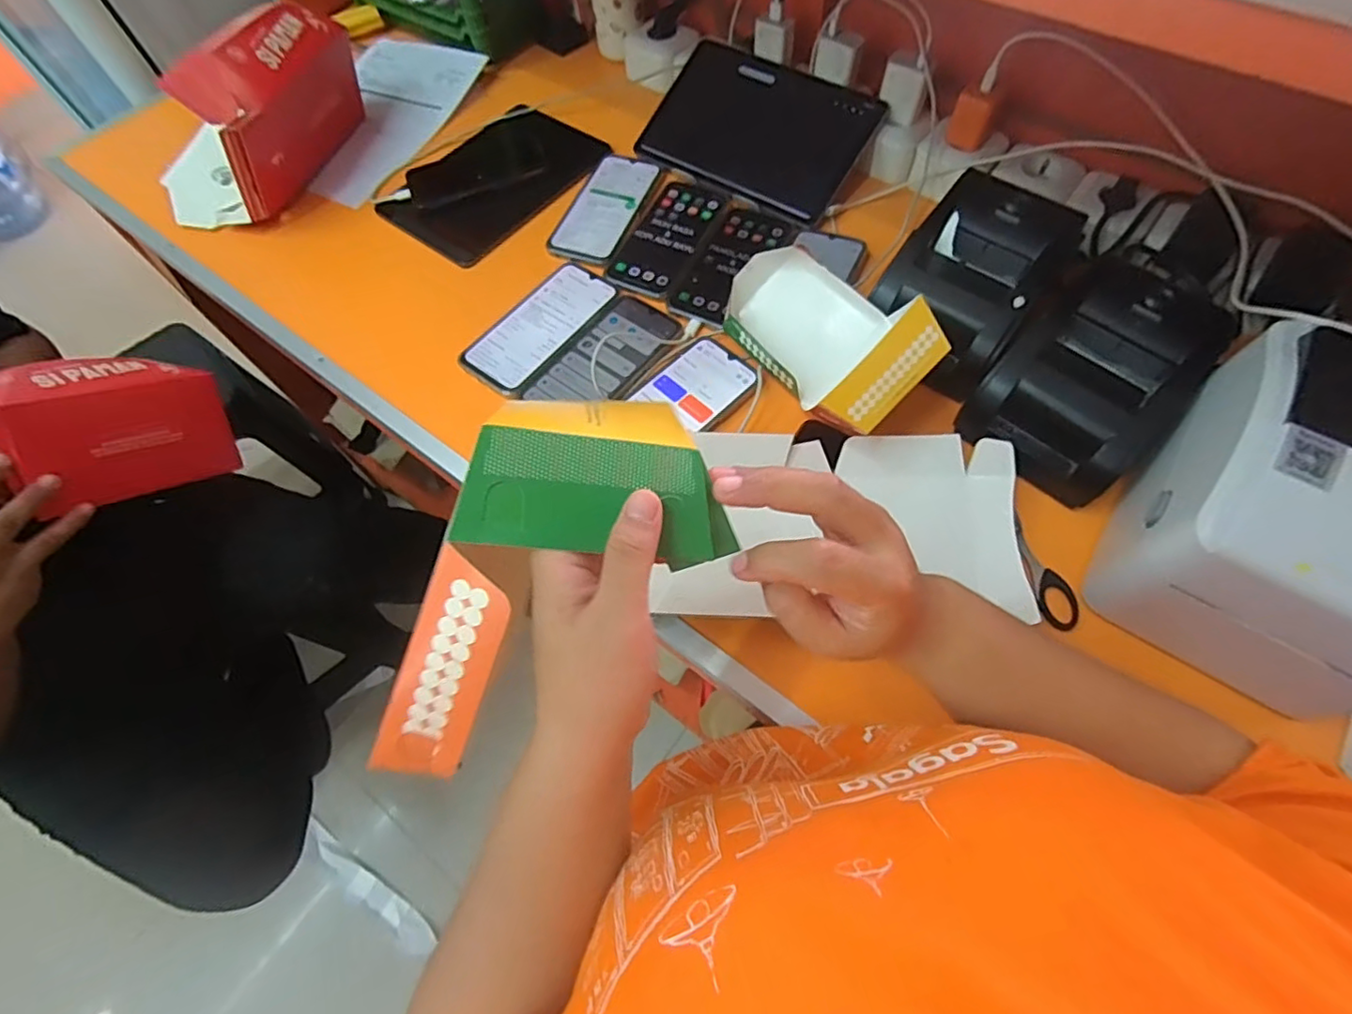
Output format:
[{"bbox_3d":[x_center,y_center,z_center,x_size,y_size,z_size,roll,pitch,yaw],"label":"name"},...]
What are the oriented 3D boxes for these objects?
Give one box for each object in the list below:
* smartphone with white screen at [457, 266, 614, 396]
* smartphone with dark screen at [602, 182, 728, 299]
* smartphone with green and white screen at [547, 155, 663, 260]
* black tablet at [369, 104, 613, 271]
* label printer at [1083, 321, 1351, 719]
[{"bbox_3d":[-0.140,-0.190,0.623,0.082,0.005,0.171,34,70,17],"label":"smartphone with white screen"},{"bbox_3d":[-0.010,-0.303,0.671,0.081,0.006,0.174,24,67,14],"label":"smartphone with dark screen"},{"bbox_3d":[-0.082,-0.350,0.697,0.080,0.005,0.174,20,67,12],"label":"smartphone with green and white screen"},{"bbox_3d":[-0.214,-0.395,0.722,0.161,0.010,0.245,34,70,18],"label":"black tablet"},{"bbox_3d":[0.426,0.009,0.411,0.163,0.152,0.188,31,69,16],"label":"label printer"}]

